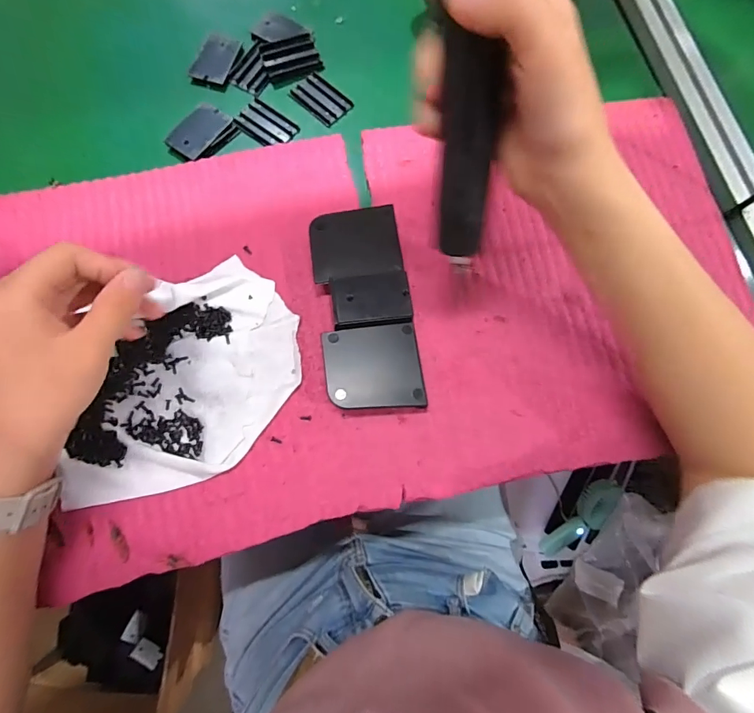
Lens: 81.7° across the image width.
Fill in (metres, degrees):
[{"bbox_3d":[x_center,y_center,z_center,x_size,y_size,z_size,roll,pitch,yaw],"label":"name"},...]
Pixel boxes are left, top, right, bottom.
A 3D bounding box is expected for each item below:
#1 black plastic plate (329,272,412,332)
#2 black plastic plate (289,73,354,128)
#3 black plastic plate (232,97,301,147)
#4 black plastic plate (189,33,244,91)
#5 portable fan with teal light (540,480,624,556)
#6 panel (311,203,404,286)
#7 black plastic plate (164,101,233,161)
[{"bbox_3d":[-0.004,-0.043,0.327,0.058,0.005,0.043,-7,70,-9],"label":"black plastic plate"},{"bbox_3d":[-0.053,-0.246,0.414,0.055,0.004,0.035,42,78,9],"label":"black plastic plate"},{"bbox_3d":[-0.102,-0.215,0.405,0.054,0.004,0.036,36,77,8],"label":"black plastic plate"},{"bbox_3d":[-0.153,-0.286,0.419,0.034,0.007,0.058,18,75,3],"label":"black plastic plate"},{"bbox_3d":[0.421,0.337,0.898,0.057,0.046,0.207,43,99,9],"label":"portable fan with teal light"},{"bbox_3d":[-0.017,-0.091,0.351,0.073,0.007,0.052,-12,95,-15],"label":"panel"},{"bbox_3d":[-0.163,-0.207,0.399,0.037,0.007,0.057,28,76,6],"label":"black plastic plate"}]

